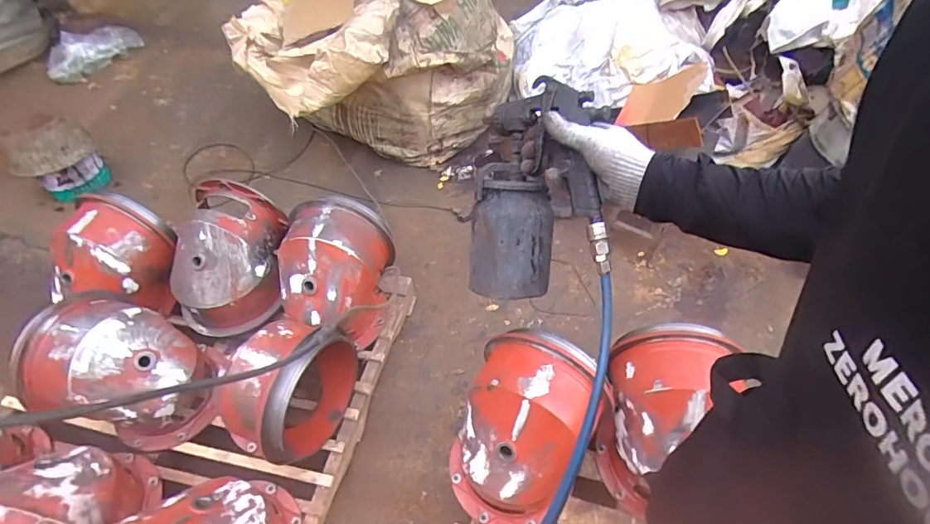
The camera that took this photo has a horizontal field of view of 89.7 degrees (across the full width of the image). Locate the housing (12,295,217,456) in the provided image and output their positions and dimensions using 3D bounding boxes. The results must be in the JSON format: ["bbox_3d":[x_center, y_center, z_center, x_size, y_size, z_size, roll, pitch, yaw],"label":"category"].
[{"bbox_3d":[-0.931,0.299,1.290,0.359,0.337,0.298,12,51,12],"label":"housing"}]

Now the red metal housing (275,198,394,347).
[{"bbox_3d":[-0.399,0.043,1.450,0.304,0.357,0.335,8,50,8],"label":"red metal housing"}]

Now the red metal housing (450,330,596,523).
[{"bbox_3d":[0.135,0.416,1.144,0.275,0.371,0.361,23,54,20],"label":"red metal housing"}]

